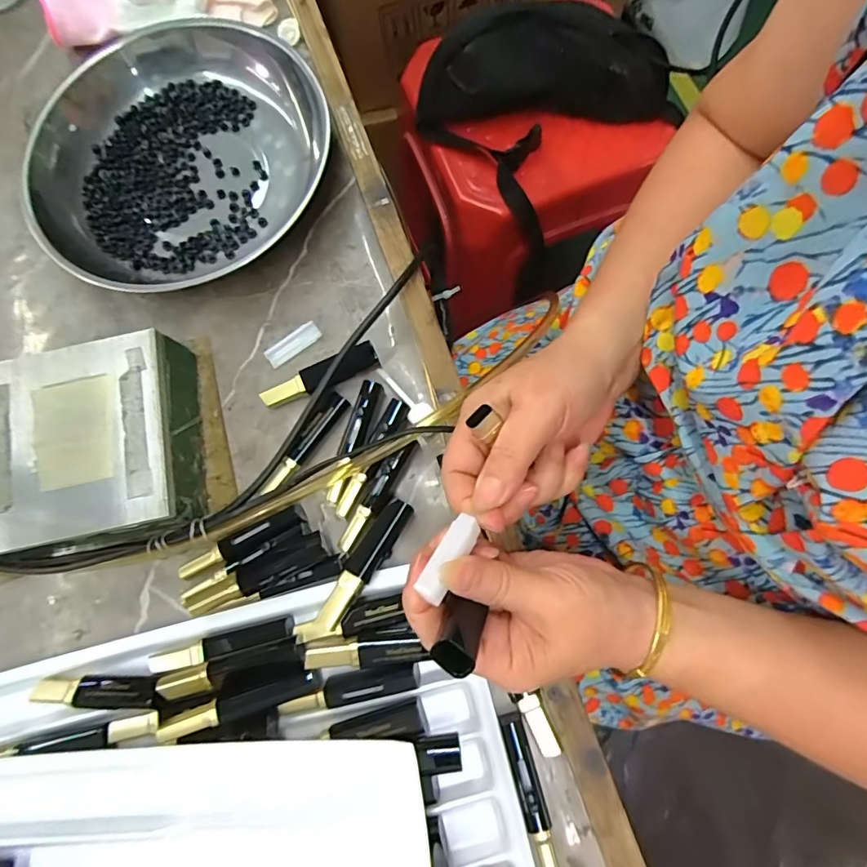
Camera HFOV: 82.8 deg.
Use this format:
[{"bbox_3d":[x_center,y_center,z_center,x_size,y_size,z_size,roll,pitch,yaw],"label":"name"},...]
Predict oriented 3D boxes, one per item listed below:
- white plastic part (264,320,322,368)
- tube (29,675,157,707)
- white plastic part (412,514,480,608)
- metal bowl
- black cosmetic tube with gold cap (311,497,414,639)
[{"bbox_3d":[-0.101,-0.065,0.351,0.042,0.004,0.016,-35,78,-10],"label":"white plastic part"},{"bbox_3d":[-0.204,0.155,0.295,0.087,0.013,0.017,-7,74,12],"label":"tube"},{"bbox_3d":[0.007,0.056,0.224,0.013,0.006,0.041,34,61,8],"label":"white plastic part"},{"bbox_3d":[-0.186,-0.203,0.368,0.202,0.063,0.224,24,75,6],"label":"metal bowl"},{"bbox_3d":[-0.044,0.080,0.301,0.020,0.019,0.090,30,76,7],"label":"black cosmetic tube with gold cap"}]

